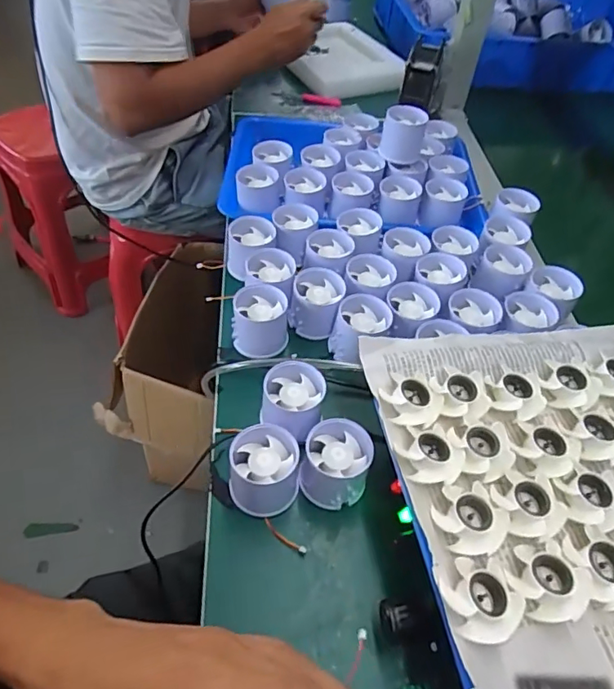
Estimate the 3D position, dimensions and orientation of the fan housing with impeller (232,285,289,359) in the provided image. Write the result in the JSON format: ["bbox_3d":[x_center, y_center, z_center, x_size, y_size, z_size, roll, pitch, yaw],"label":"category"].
[{"bbox_3d":[-0.047,-0.022,0.515,0.053,0.056,0.048,-1,49,-7],"label":"fan housing with impeller"}]

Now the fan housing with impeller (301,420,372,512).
[{"bbox_3d":[0.022,0.096,0.413,0.052,0.052,0.052,3,49,-3],"label":"fan housing with impeller"}]

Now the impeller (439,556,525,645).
[{"bbox_3d":[0.096,0.140,0.284,0.038,0.015,0.042,-20,54,-21],"label":"impeller"}]

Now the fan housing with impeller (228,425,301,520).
[{"bbox_3d":[-0.034,0.101,0.409,0.053,0.053,0.054,3,49,-3],"label":"fan housing with impeller"}]

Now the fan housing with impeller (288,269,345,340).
[{"bbox_3d":[0.011,-0.043,0.532,0.049,0.049,0.052,3,49,-3],"label":"fan housing with impeller"}]

